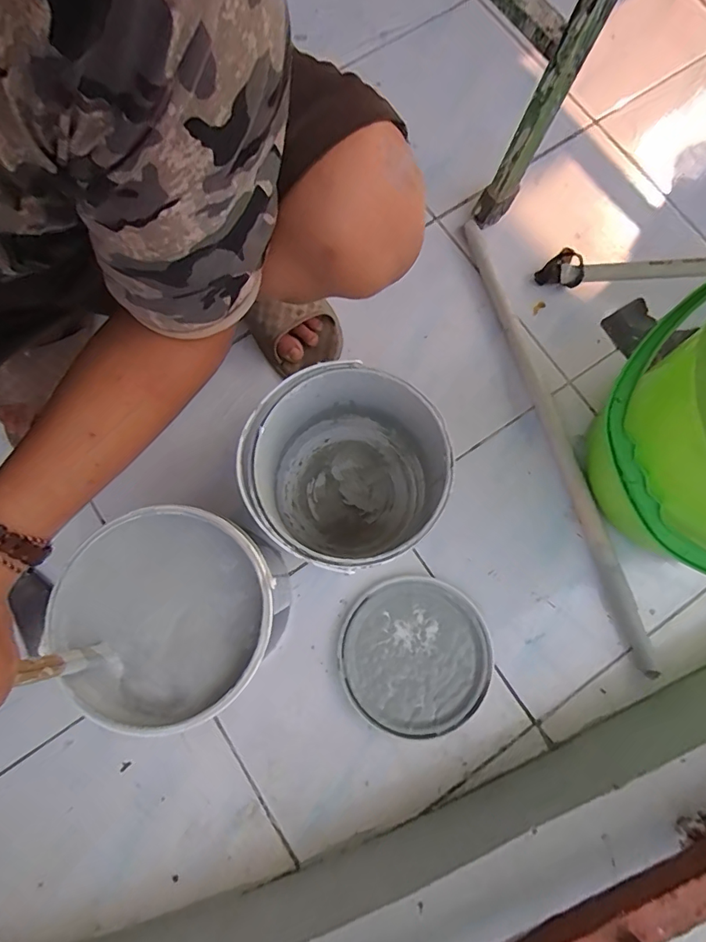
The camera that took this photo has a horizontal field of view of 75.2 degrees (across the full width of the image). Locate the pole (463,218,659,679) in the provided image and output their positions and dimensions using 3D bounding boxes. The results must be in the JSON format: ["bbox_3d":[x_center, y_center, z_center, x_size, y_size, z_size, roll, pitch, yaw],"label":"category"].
[{"bbox_3d":[0.251,-0.057,0.575,0.028,0.023,0.592,-17,77,-2],"label":"pole"}]

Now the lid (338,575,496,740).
[{"bbox_3d":[0.073,0.211,0.528,0.170,0.010,0.166,0,77,2],"label":"lid"}]

